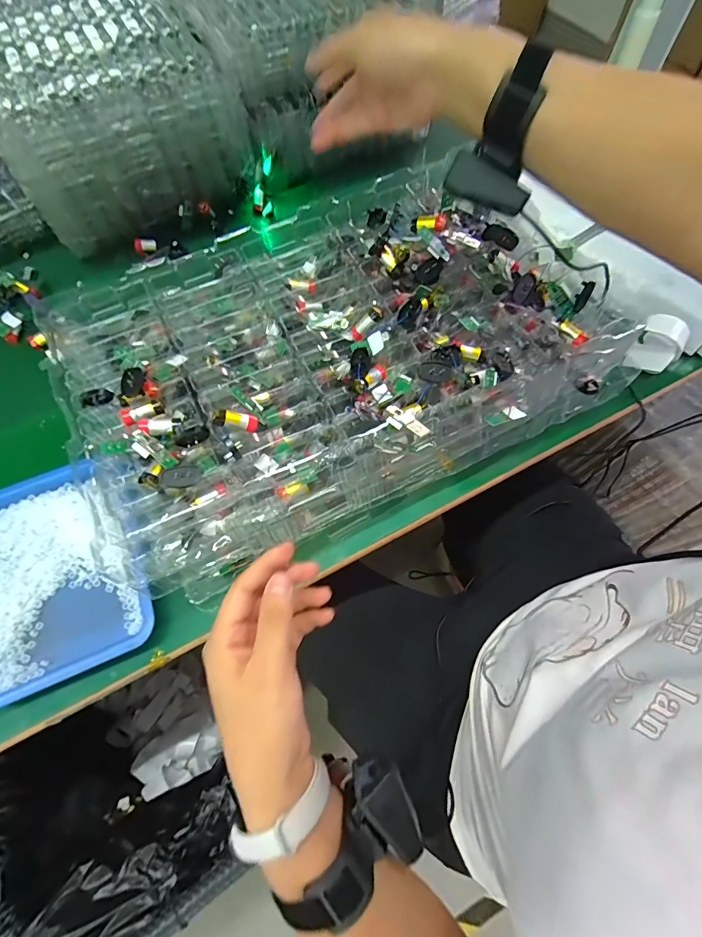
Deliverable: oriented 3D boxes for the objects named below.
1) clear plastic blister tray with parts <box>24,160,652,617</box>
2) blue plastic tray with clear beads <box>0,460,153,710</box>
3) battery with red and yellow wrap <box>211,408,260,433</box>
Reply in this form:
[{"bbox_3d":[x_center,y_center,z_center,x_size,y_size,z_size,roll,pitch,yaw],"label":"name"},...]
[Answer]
[{"bbox_3d":[-0.008,-0.136,0.437,0.540,0.103,0.347,-27,74,-7],"label":"clear plastic blister tray with parts"},{"bbox_3d":[-0.311,0.107,0.424,0.165,0.025,0.223,-24,67,-10],"label":"blue plastic tray with clear beads"},{"bbox_3d":[-0.100,-0.043,0.360,0.040,0.013,0.013,10,61,-31],"label":"battery with red and yellow wrap"}]

